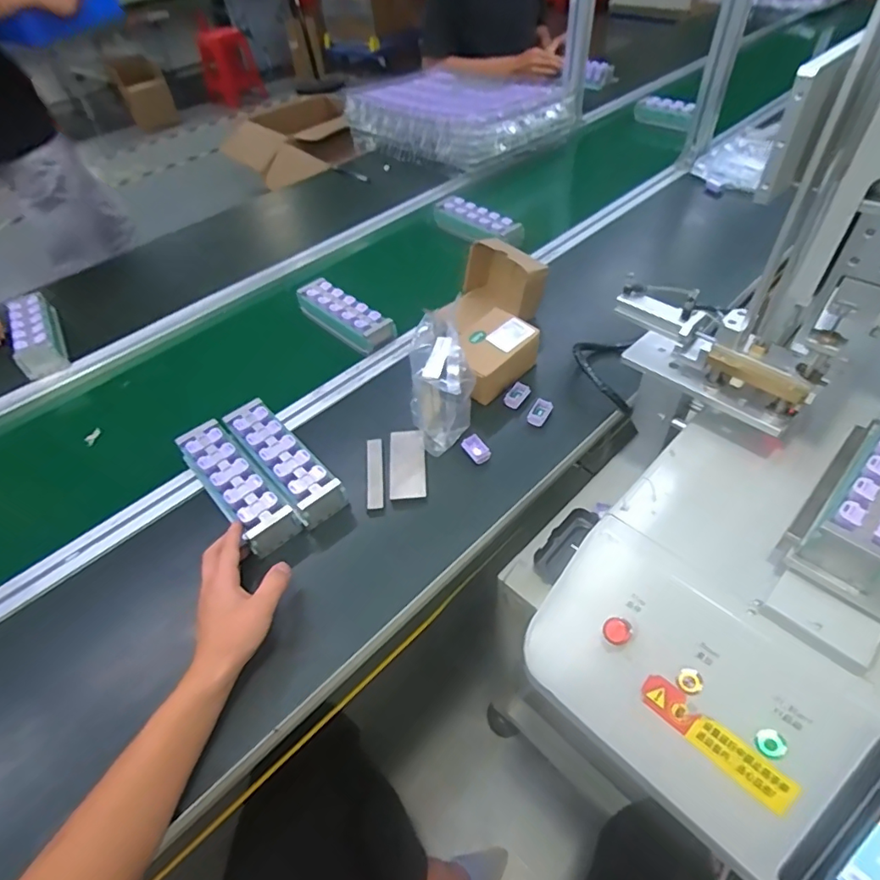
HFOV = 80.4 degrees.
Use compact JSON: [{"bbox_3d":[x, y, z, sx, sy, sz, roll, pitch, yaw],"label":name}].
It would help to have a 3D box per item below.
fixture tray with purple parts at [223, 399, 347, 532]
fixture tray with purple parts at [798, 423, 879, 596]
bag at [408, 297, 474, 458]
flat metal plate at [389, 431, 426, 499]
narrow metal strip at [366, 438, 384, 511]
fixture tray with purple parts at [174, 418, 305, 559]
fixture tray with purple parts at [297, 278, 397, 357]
[{"bbox_3d":[-0.193,0.027,0.645,0.060,0.061,0.185,-35,54,-23],"label":"fixture tray with purple parts"},{"bbox_3d":[0.390,0.046,0.463,0.062,0.047,0.189,34,59,30],"label":"fixture tray with purple parts"},{"bbox_3d":[-0.001,-0.071,0.653,0.078,0.131,0.109,-7,48,-1],"label":"bag"},{"bbox_3d":[-0.040,0.030,0.653,0.044,0.010,0.097,-7,53,5],"label":"flat metal plate"},{"bbox_3d":[-0.080,0.041,0.645,0.020,0.004,0.100,-1,52,-6],"label":"narrow metal strip"},{"bbox_3d":[-0.239,0.050,0.608,0.059,0.040,0.182,-36,63,-25],"label":"fixture tray with purple parts"},{"bbox_3d":[-0.161,-0.207,0.856,0.190,0.039,0.069,33,59,29],"label":"fixture tray with purple parts"}]

